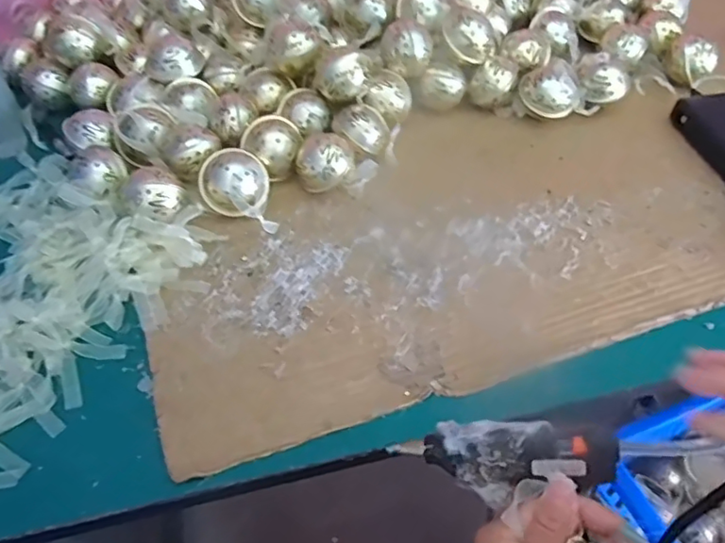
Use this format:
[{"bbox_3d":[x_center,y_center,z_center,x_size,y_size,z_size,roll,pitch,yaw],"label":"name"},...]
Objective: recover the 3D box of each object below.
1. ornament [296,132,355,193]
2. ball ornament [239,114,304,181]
[{"bbox_3d":[-0.035,-0.101,0.555,0.055,0.050,0.053,-7,52,-5],"label":"ornament"},{"bbox_3d":[-0.087,-0.119,0.567,0.058,0.049,0.050,-9,52,-6],"label":"ball ornament"}]

